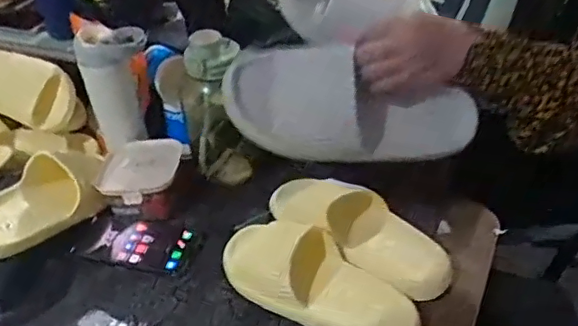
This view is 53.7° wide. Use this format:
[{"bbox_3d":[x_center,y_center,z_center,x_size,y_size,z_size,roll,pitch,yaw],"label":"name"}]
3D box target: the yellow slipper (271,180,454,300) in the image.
[{"bbox_3d":[0.085,0.071,0.699,0.239,0.055,0.099,26,48,32],"label":"yellow slipper"}]

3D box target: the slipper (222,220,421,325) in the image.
[{"bbox_3d":[0.035,0.136,0.644,0.234,0.061,0.103,26,48,32],"label":"slipper"}]

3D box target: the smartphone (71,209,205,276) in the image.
[{"bbox_3d":[-0.198,0.097,0.738,0.167,0.010,0.084,11,42,18],"label":"smartphone"}]

